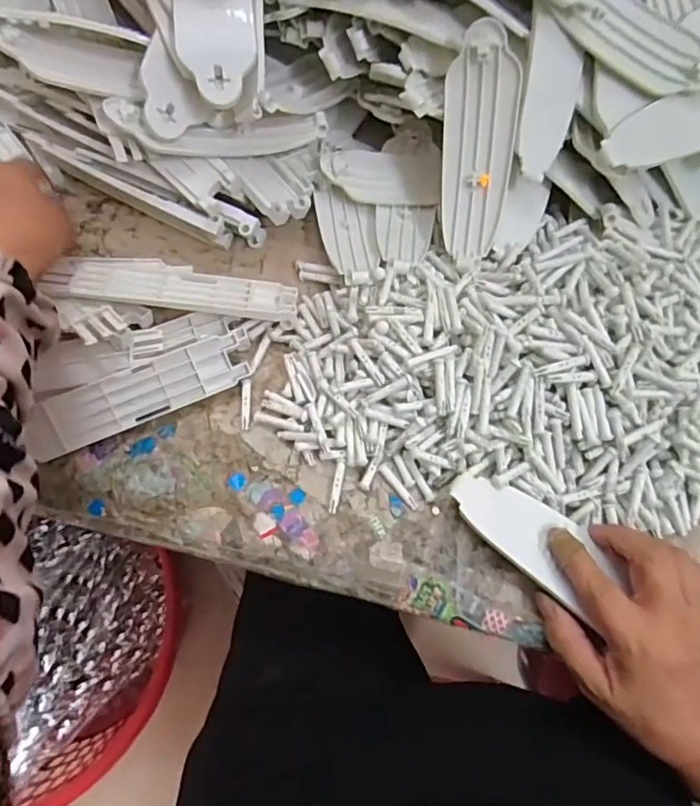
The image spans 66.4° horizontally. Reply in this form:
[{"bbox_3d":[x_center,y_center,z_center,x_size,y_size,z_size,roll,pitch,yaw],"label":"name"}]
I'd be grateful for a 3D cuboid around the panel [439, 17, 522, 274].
[{"bbox_3d":[0.092,-0.181,0.387,0.049,0.023,0.151,2,107,2],"label":"panel"}]

